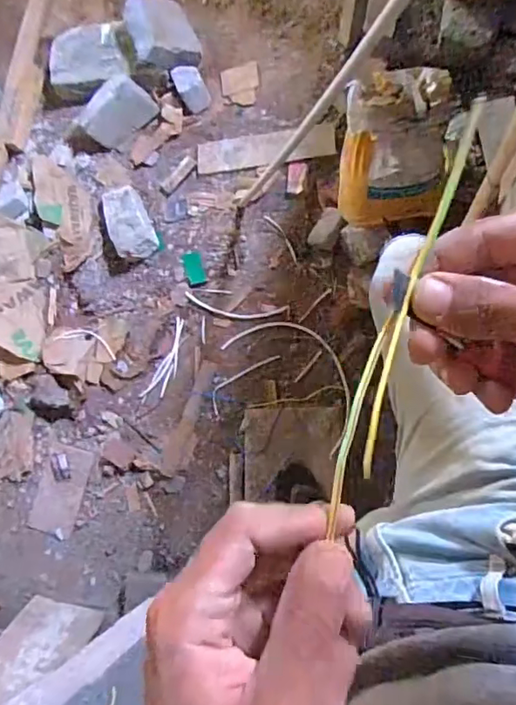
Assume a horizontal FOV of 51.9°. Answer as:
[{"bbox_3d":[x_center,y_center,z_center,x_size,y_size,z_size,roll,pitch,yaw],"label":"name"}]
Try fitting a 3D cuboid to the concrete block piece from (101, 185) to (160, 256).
[{"bbox_3d":[-0.377,-0.378,1.525,0.120,0.081,0.221,-24,78,9],"label":"concrete block piece"}]

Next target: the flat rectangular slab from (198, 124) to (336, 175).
[{"bbox_3d":[0.018,-0.566,1.484,0.400,0.025,0.082,-1,108,20],"label":"flat rectangular slab"}]

